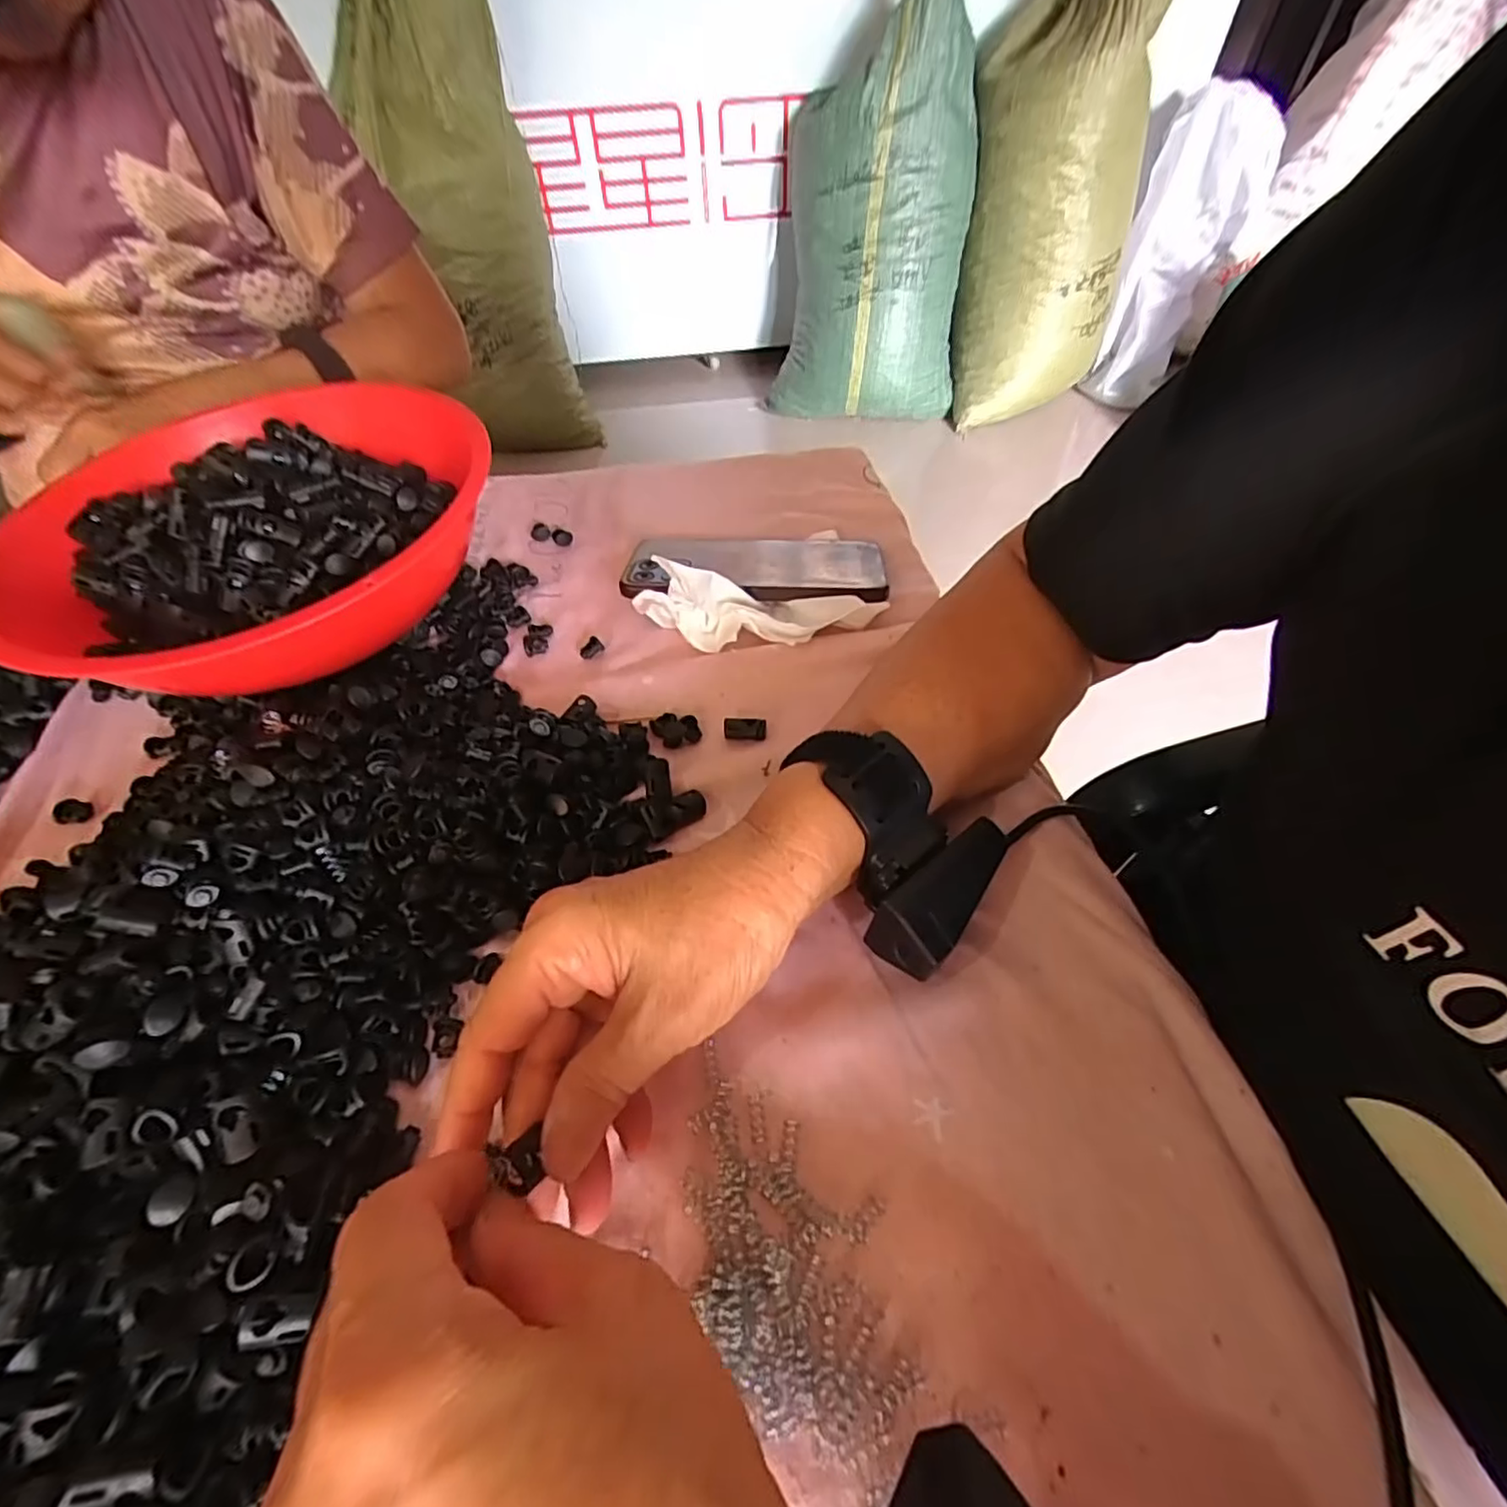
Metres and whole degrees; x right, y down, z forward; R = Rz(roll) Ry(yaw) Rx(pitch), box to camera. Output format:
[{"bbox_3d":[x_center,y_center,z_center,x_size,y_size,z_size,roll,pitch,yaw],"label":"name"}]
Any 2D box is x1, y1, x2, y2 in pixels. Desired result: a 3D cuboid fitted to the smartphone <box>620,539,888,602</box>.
[{"bbox_3d":[0.002,-0.117,0.405,0.163,0.015,0.079,1,39,-1],"label":"smartphone"}]

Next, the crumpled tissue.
[{"bbox_3d":[0.004,-0.082,0.362,0.135,0.048,0.035,0,53,2],"label":"crumpled tissue"}]

